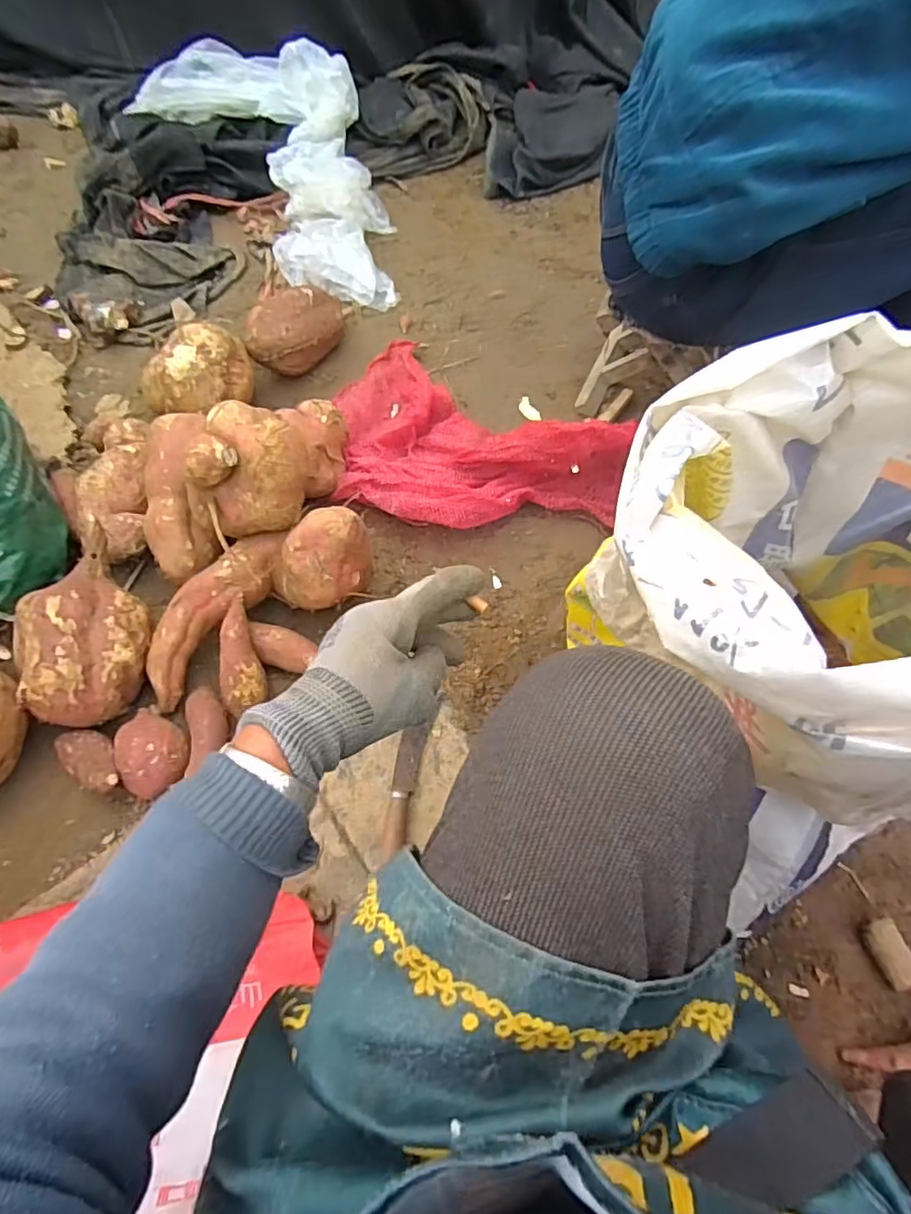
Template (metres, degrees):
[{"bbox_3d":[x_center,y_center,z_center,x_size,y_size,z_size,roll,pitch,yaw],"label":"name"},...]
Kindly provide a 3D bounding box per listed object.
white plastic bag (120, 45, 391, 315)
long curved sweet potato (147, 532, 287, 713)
[{"bbox_3d":[-0.340,-0.986,1.329,0.418,0.201,0.866,-33,64,-15],"label":"white plastic bag"},{"bbox_3d":[-0.322,0.003,0.789,0.080,0.058,0.264,32,80,19],"label":"long curved sweet potato"}]

